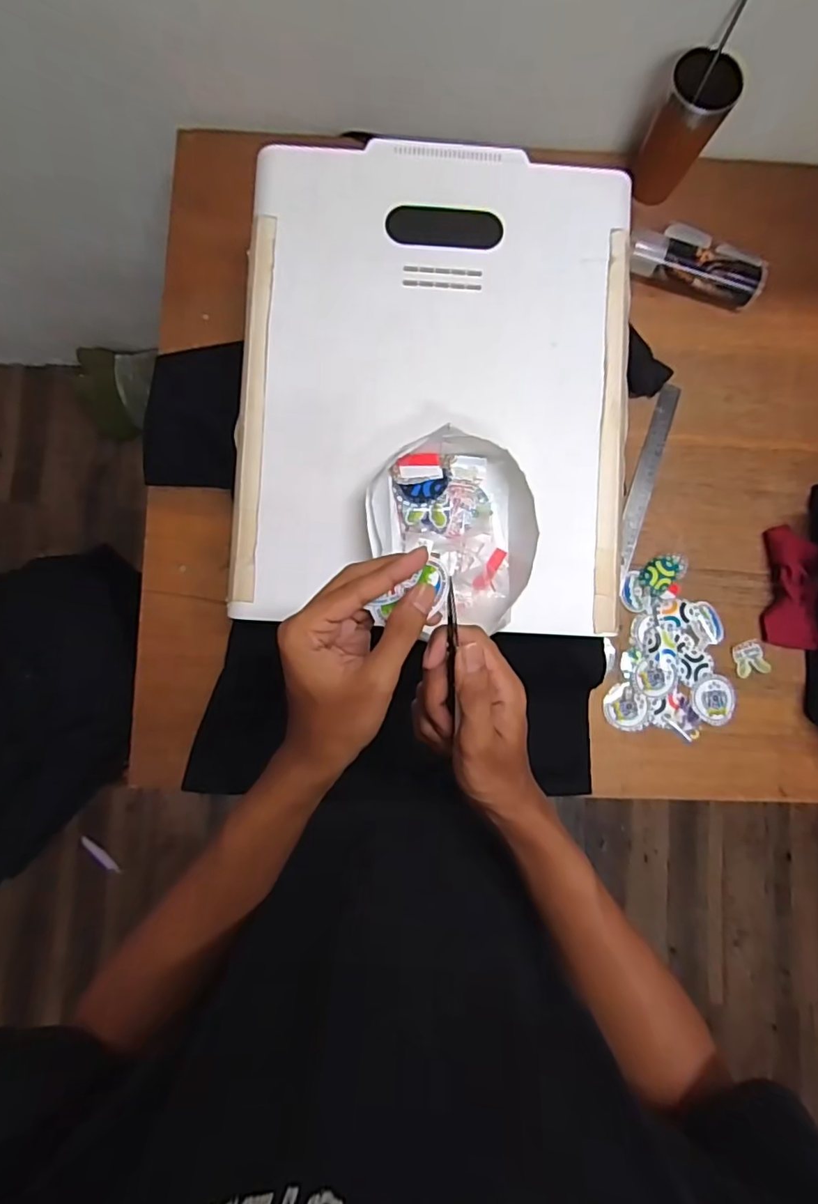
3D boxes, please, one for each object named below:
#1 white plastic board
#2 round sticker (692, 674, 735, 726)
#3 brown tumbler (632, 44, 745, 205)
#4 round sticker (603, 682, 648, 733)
[{"bbox_3d":[0.027,-0.229,0.573,0.398,0.026,0.500,3,86,-3],"label":"white plastic board"},{"bbox_3d":[0.399,0.128,0.722,0.058,0.005,0.064,4,86,-3],"label":"round sticker"},{"bbox_3d":[0.340,-0.595,0.704,0.081,0.146,0.068,34,85,-1],"label":"brown tumbler"},{"bbox_3d":[0.283,0.137,0.718,0.057,0.004,0.058,0,86,-3],"label":"round sticker"}]

